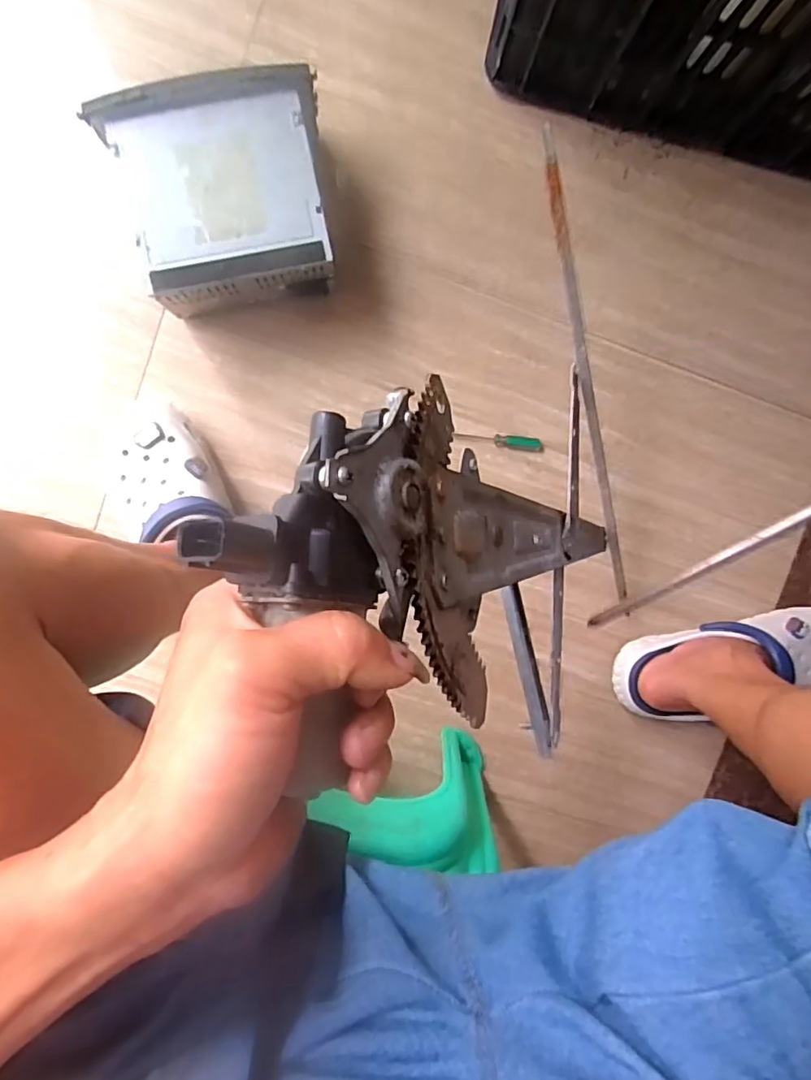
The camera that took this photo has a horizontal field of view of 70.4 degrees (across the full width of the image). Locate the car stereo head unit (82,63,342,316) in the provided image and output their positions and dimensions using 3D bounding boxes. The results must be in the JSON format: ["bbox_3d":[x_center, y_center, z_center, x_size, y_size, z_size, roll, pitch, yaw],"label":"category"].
[{"bbox_3d":[-0.177,-0.340,0.589,0.205,0.112,0.186,-11,95,-2],"label":"car stereo head unit"}]

